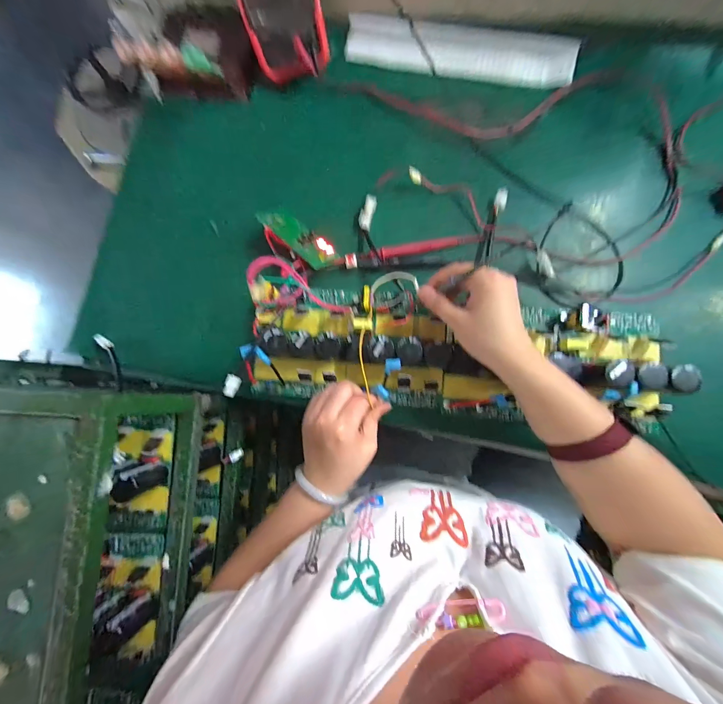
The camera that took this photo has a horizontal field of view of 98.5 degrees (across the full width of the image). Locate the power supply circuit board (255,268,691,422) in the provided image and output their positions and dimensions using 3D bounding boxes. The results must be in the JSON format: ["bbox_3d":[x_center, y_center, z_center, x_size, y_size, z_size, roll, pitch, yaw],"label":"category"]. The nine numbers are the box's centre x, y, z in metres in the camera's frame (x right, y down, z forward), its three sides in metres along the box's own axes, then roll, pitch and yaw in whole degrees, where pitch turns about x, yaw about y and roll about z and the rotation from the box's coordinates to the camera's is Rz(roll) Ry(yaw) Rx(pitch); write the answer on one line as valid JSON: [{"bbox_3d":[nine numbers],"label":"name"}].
[{"bbox_3d":[0.099,-0.004,0.365,0.470,0.076,0.147,3,84,6],"label":"power supply circuit board"}]

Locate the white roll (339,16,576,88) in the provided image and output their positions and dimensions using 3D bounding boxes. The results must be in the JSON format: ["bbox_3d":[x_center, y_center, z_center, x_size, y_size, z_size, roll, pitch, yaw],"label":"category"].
[{"bbox_3d":[0.130,-0.408,0.425,0.305,0.025,0.054,15,85,7],"label":"white roll"}]

